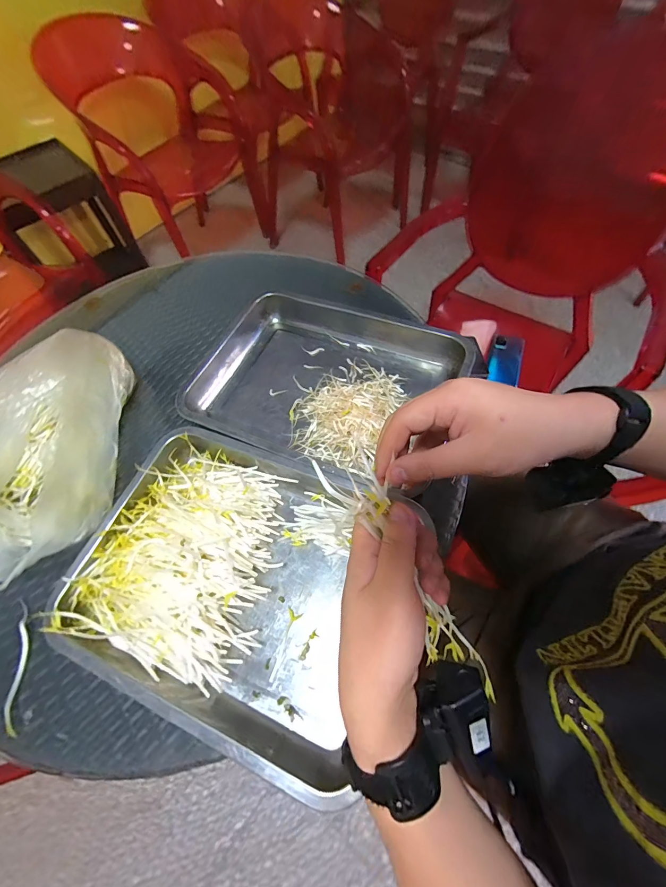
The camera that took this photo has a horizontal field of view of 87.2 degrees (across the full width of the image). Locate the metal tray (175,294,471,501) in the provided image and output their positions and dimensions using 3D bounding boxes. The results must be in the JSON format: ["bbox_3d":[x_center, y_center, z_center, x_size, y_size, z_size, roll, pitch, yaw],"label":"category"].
[{"bbox_3d":[-0.020,-0.087,0.492,0.349,0.060,0.257,22,65,14],"label":"metal tray"}]

